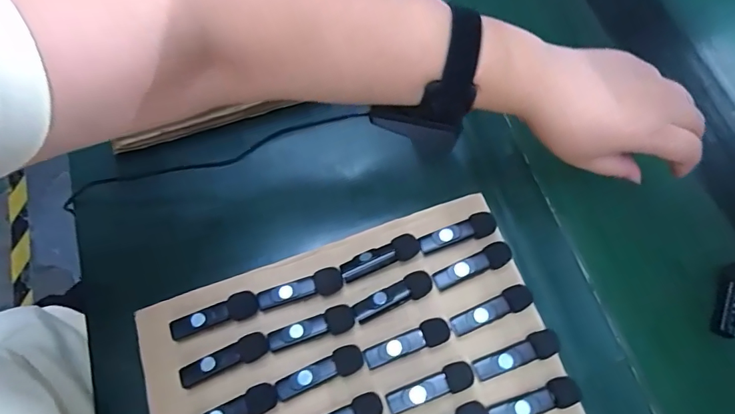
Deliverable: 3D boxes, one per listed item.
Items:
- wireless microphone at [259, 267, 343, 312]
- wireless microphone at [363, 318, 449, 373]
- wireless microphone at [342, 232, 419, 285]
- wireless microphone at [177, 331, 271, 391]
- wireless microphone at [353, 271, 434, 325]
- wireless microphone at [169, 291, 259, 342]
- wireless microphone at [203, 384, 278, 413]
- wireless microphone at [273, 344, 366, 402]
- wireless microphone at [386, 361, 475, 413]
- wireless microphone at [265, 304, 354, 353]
[{"bbox_3d":[-0.052,0.064,0.343,0.065,0.014,0.018,-15,71,-8],"label":"wireless microphone"},{"bbox_3d":[0.029,0.101,0.328,0.064,0.015,0.018,-18,71,-9],"label":"wireless microphone"},{"bbox_3d":[0.010,0.041,0.351,0.063,0.016,0.018,-22,72,-11],"label":"wireless microphone"},{"bbox_3d":[-0.104,0.112,0.325,0.064,0.013,0.018,-20,72,-10],"label":"wireless microphone"},{"bbox_3d":[0.020,0.069,0.340,0.064,0.014,0.018,-21,72,-10],"label":"wireless microphone"},{"bbox_3d":[-0.116,0.082,0.335,0.065,0.012,0.018,-17,71,-9],"label":"wireless microphone"},{"bbox_3d":[-0.095,0.146,0.314,0.063,0.016,0.018,-22,72,-11],"label":"wireless microphone"},{"bbox_3d":[-0.035,0.121,0.322,0.064,0.015,0.018,-20,72,-10],"label":"wireless microphone"},{"bbox_3d":[0.045,0.130,0.317,0.063,0.014,0.019,-17,71,-9],"label":"wireless microphone"},{"bbox_3d":[-0.042,0.092,0.333,0.064,0.014,0.019,-16,71,-9],"label":"wireless microphone"}]

